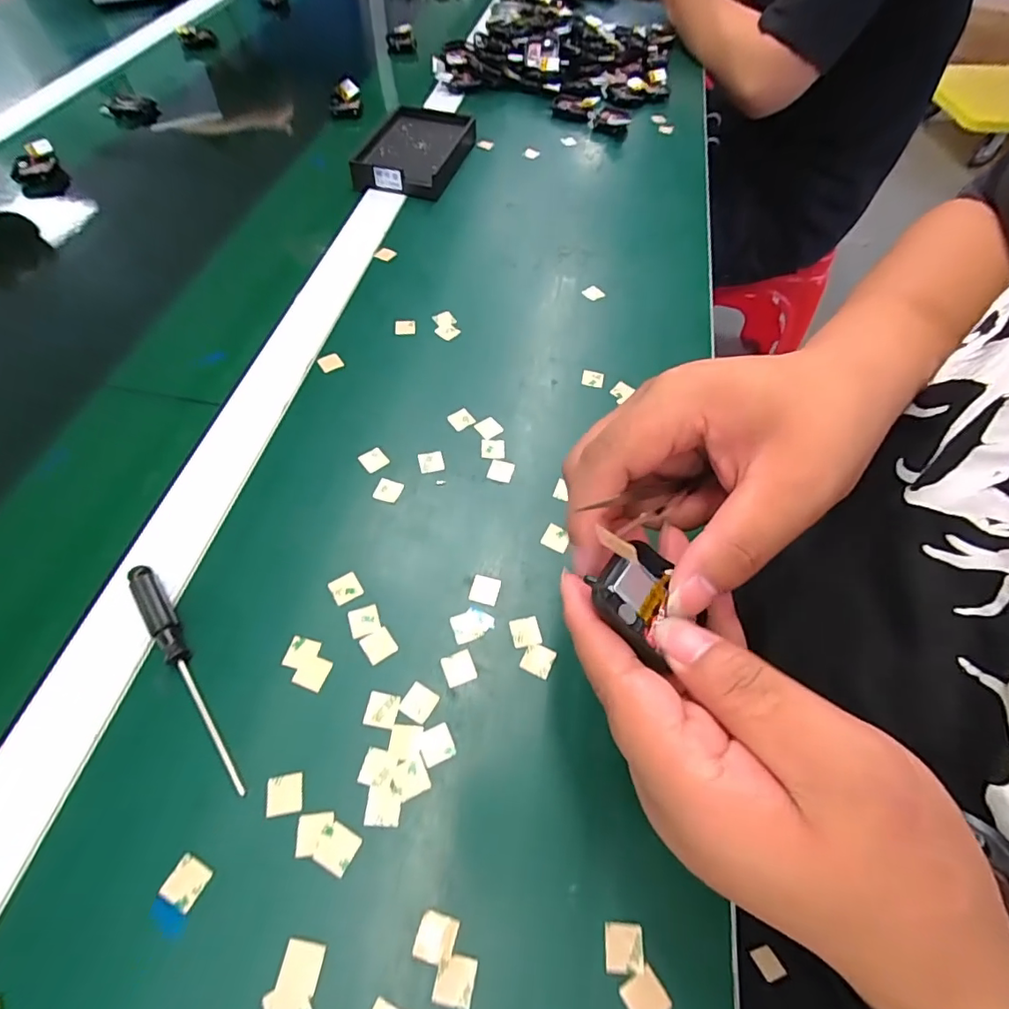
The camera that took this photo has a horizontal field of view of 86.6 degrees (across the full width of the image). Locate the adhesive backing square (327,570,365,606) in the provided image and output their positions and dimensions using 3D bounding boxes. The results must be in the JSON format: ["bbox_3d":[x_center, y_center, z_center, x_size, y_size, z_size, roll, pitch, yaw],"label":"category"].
[{"bbox_3d":[-0.090,0.047,0.302,0.016,0.004,0.016,-29,62,-20],"label":"adhesive backing square"}]

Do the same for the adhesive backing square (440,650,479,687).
[{"bbox_3d":[-0.024,0.086,0.281,0.016,0.004,0.016,-20,59,-11],"label":"adhesive backing square"}]

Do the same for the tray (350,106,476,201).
[{"bbox_3d":[-0.091,-0.370,0.558,0.095,0.026,0.143,13,57,6],"label":"tray"}]

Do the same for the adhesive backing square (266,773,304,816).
[{"bbox_3d":[-0.101,0.133,0.245,0.016,0.004,0.016,-7,54,-9],"label":"adhesive backing square"}]

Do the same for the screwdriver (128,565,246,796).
[{"bbox_3d":[-0.160,0.083,0.266,0.014,0.016,0.129,-31,63,-21],"label":"screwdriver"}]

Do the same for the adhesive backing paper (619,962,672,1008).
[{"bbox_3d":[0.056,0.196,0.213,0.016,0.004,0.016,-26,61,-23],"label":"adhesive backing paper"}]

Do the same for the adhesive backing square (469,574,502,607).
[{"bbox_3d":[-0.011,0.049,0.306,0.016,0.004,0.017,12,58,5],"label":"adhesive backing square"}]

